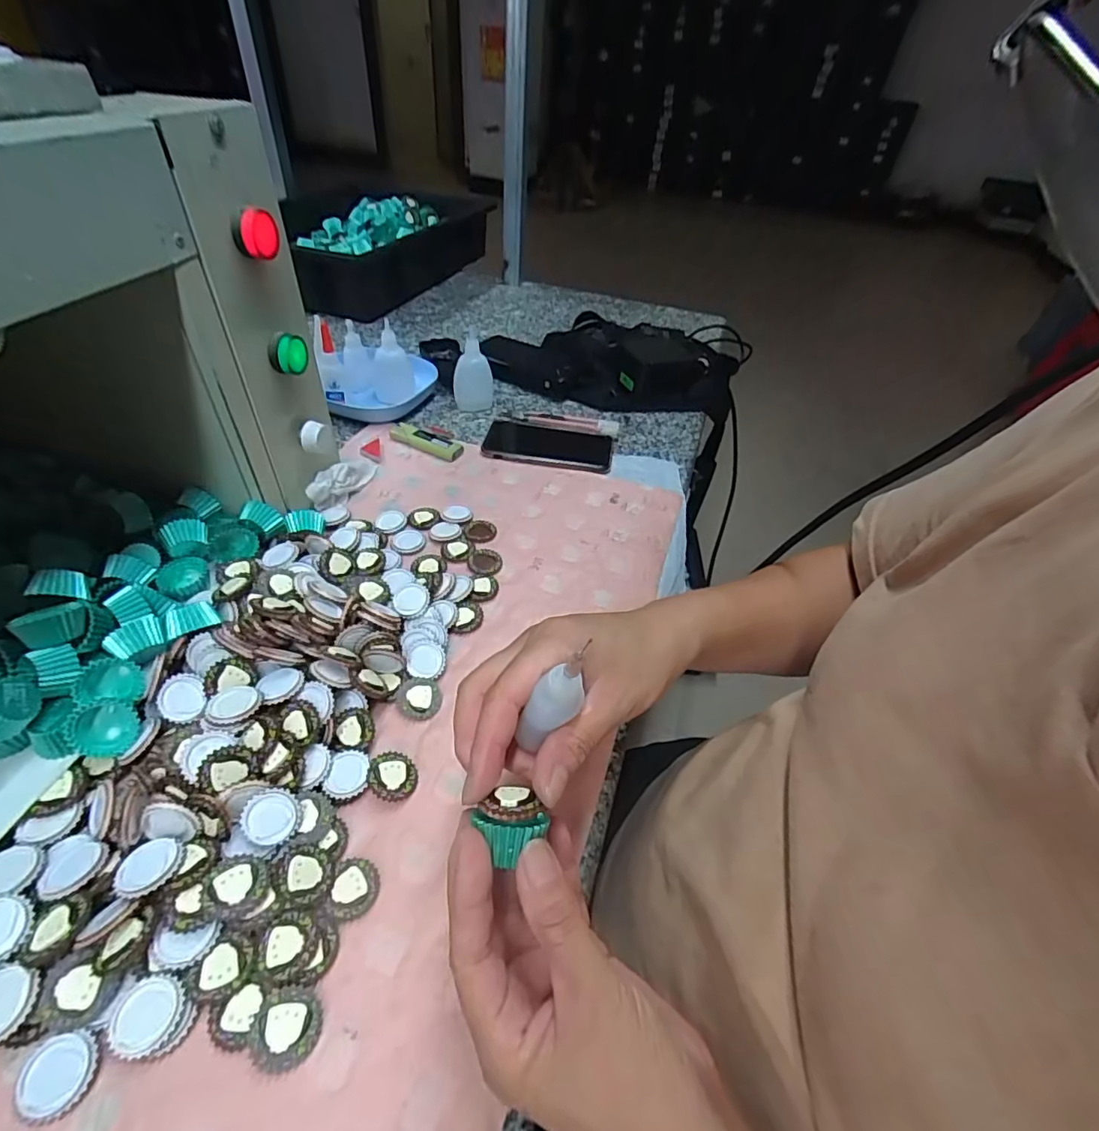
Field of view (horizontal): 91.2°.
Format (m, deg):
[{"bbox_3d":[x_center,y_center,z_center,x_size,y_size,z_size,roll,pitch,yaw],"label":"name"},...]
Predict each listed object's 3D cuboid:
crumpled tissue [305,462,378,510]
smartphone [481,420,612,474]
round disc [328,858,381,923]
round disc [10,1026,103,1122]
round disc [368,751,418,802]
[{"bbox_3d":[-0.189,-0.080,0.499,0.016,0.034,0.086,18,45,13],"label":"crumpled tissue"},{"bbox_3d":[-0.001,-0.133,0.591,0.136,0.007,0.078,6,44,1],"label":"smartphone"},{"bbox_3d":[-0.101,0.167,0.279,0.024,0.006,0.027,-5,45,-11],"label":"round disc"},{"bbox_3d":[-0.206,0.213,0.225,0.028,0.006,0.027,3,44,-3],"label":"round disc"},{"bbox_3d":[-0.092,0.123,0.317,0.028,0.004,0.028,9,47,-27],"label":"round disc"}]

